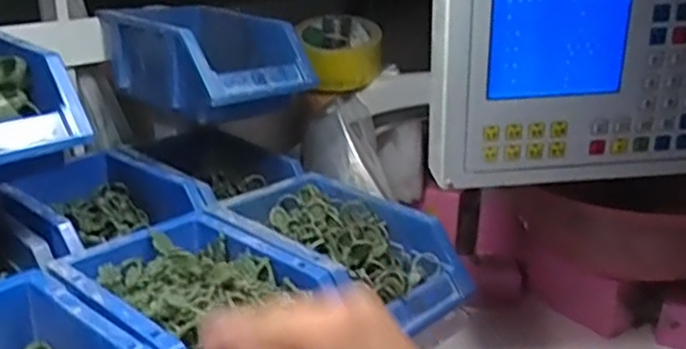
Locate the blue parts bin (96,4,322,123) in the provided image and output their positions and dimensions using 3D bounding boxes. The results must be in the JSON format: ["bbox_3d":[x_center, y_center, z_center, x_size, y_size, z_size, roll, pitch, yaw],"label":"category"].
[{"bbox_3d":[-0.136,-0.112,0.636,0.201,0.076,0.117,17,27,40],"label":"blue parts bin"}]

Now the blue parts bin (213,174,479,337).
[{"bbox_3d":[-0.004,0.054,0.526,0.119,0.063,0.179,-19,27,-41],"label":"blue parts bin"}]

